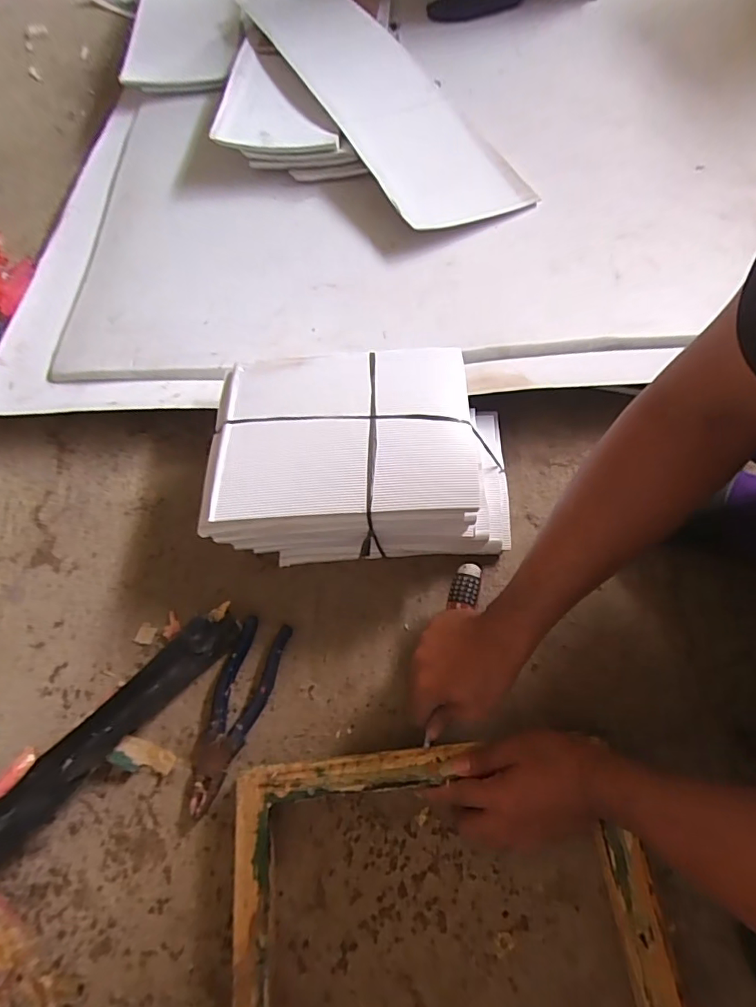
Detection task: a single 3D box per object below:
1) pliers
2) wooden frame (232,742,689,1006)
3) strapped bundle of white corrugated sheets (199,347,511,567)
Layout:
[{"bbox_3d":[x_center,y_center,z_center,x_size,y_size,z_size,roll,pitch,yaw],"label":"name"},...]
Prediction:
[{"bbox_3d":[-0.155,0.222,0.537,0.056,0.016,0.193,16,65,11],"label":"pliers"},{"bbox_3d":[0.064,0.426,0.377,0.351,0.045,0.440,-6,63,0],"label":"wooden frame"},{"bbox_3d":[-0.015,-0.055,0.605,0.340,0.140,0.229,-5,63,1],"label":"strapped bundle of white corrugated sheets"}]

